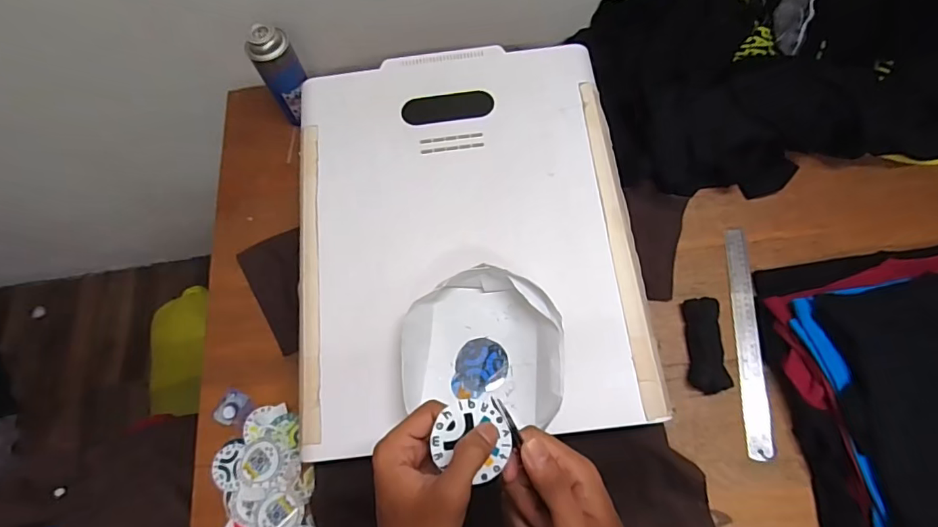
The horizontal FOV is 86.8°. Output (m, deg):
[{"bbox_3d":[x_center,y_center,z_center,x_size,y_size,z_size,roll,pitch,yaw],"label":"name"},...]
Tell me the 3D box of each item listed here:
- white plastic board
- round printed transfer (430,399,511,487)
[{"bbox_3d":[-0.008,-0.051,0.607,0.396,0.020,0.498,-6,69,0],"label":"white plastic board"},{"bbox_3d":[0.004,0.123,0.352,0.053,0.004,0.051,1,85,-6],"label":"round printed transfer"}]

